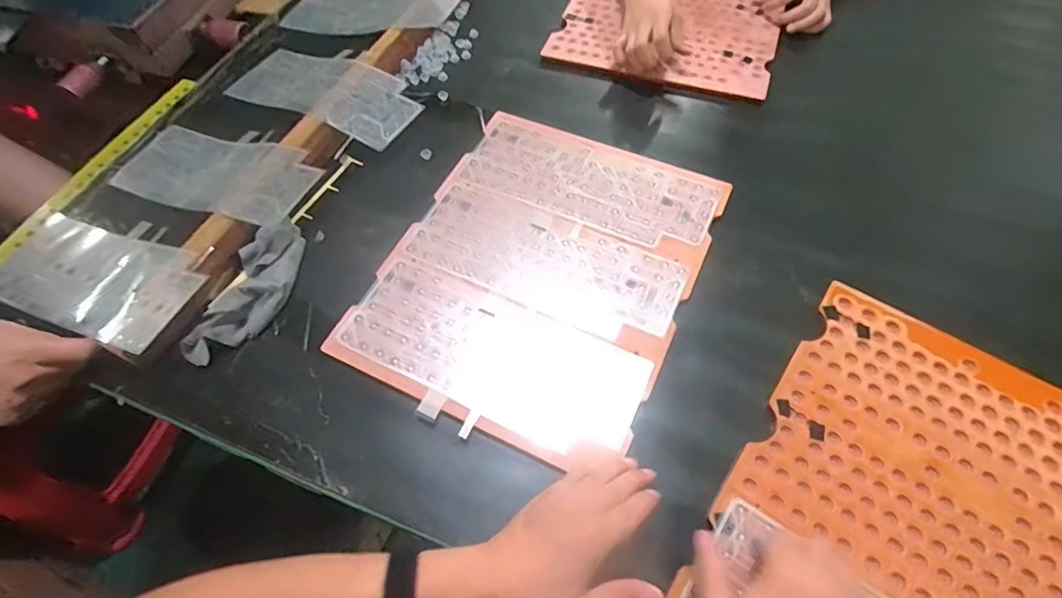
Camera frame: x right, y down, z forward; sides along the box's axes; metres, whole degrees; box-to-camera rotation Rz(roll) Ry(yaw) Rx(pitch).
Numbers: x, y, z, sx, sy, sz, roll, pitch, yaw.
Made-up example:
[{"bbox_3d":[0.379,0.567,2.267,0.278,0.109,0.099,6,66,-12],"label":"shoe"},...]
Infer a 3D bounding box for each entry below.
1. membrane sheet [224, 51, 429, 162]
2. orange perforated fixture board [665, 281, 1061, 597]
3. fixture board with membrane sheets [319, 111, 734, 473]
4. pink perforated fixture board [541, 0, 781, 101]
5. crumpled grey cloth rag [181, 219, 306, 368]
[{"bbox_3d":[-0.302,-0.296,0.764,0.313,0.067,0.143,31,66,19],"label":"membrane sheet"},{"bbox_3d":[0.328,0.195,0.419,0.307,0.006,0.375,32,67,19],"label":"orange perforated fixture board"},{"bbox_3d":[0.012,-0.038,0.567,0.307,0.009,0.372,22,64,15],"label":"fixture board with membrane sheets"},{"bbox_3d":[0.234,-0.475,0.831,0.318,0.011,0.395,17,63,12],"label":"pink perforated fixture board"},{"bbox_3d":[-0.315,-0.009,0.586,0.071,0.029,0.178,14,62,11],"label":"crumpled grey cloth rag"}]

